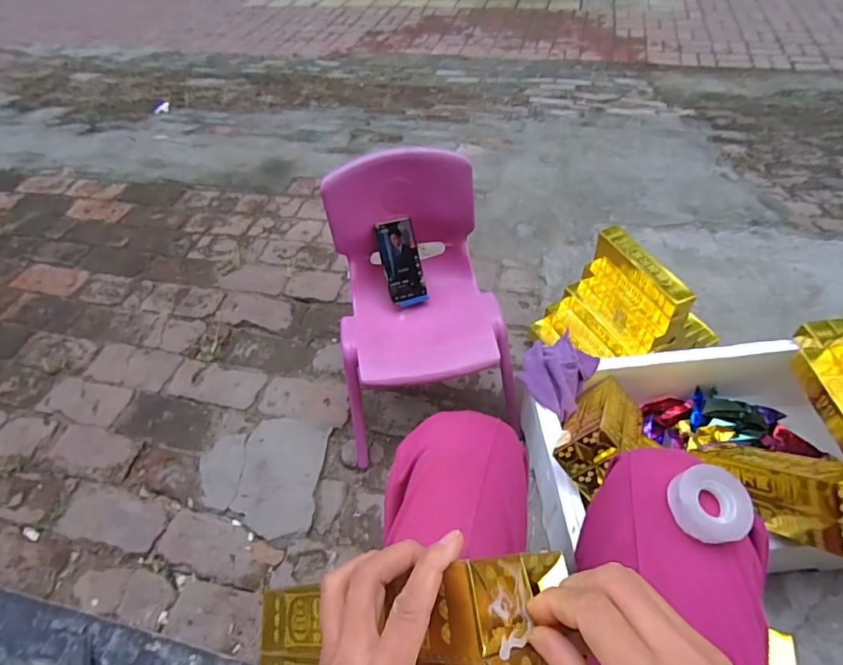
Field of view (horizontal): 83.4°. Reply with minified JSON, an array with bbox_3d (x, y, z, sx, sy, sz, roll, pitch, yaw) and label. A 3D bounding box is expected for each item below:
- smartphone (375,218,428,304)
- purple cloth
[{"bbox_3d":[-0.038,-0.142,0.928,0.072,0.156,0.011,-14,6,-9],"label":"smartphone"},{"bbox_3d":[0.243,0.069,0.842,0.137,0.048,0.127,-37,55,-26],"label":"purple cloth"}]

